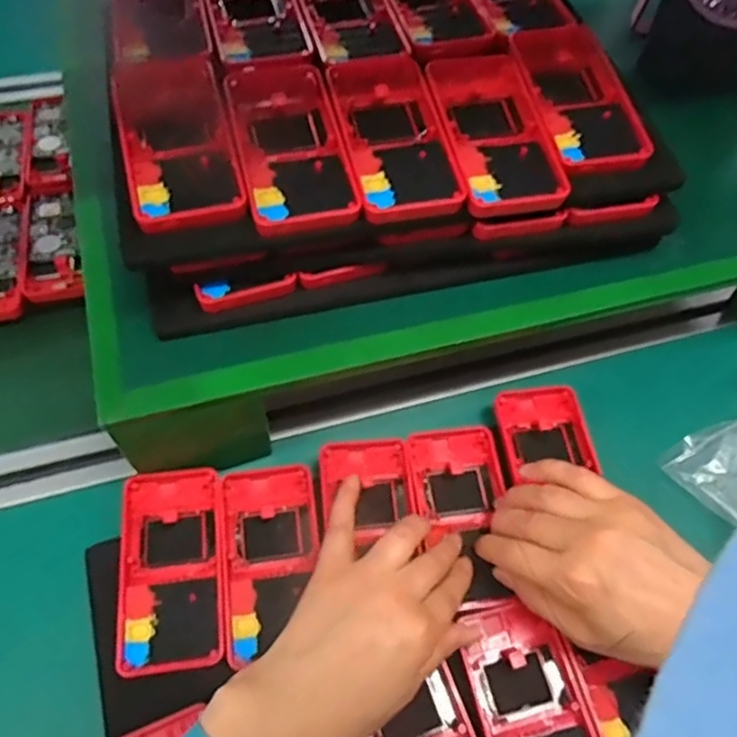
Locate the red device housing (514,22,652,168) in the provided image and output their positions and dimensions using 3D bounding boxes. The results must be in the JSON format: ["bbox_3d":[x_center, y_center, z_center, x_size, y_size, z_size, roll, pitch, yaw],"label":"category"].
[{"bbox_3d":[0.135,-0.178,0.420,0.063,0.023,0.119,-7,58,-9],"label":"red device housing"}]

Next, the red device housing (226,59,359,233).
[{"bbox_3d":[-0.050,-0.139,0.389,0.063,0.019,0.133,-10,58,-11],"label":"red device housing"}]

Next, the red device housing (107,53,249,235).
[{"bbox_3d":[-0.112,-0.134,0.381,0.062,0.014,0.127,-16,67,-6],"label":"red device housing"}]

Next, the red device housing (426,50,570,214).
[{"bbox_3d":[0.076,-0.156,0.406,0.065,0.021,0.138,-9,58,-10],"label":"red device housing"}]

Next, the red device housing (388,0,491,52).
[{"bbox_3d":[0.043,-0.267,0.476,0.062,0.022,0.122,-11,58,-11],"label":"red device housing"}]

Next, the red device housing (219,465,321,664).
[{"bbox_3d":[-0.062,0.118,0.412,0.062,0.014,0.119,-5,57,-8],"label":"red device housing"}]

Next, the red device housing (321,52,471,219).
[{"bbox_3d":[0.014,-0.144,0.396,0.062,0.018,0.124,-10,58,-11],"label":"red device housing"}]

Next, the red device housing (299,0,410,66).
[{"bbox_3d":[-0.016,-0.250,0.463,0.060,0.022,0.134,-10,58,-11],"label":"red device housing"}]

